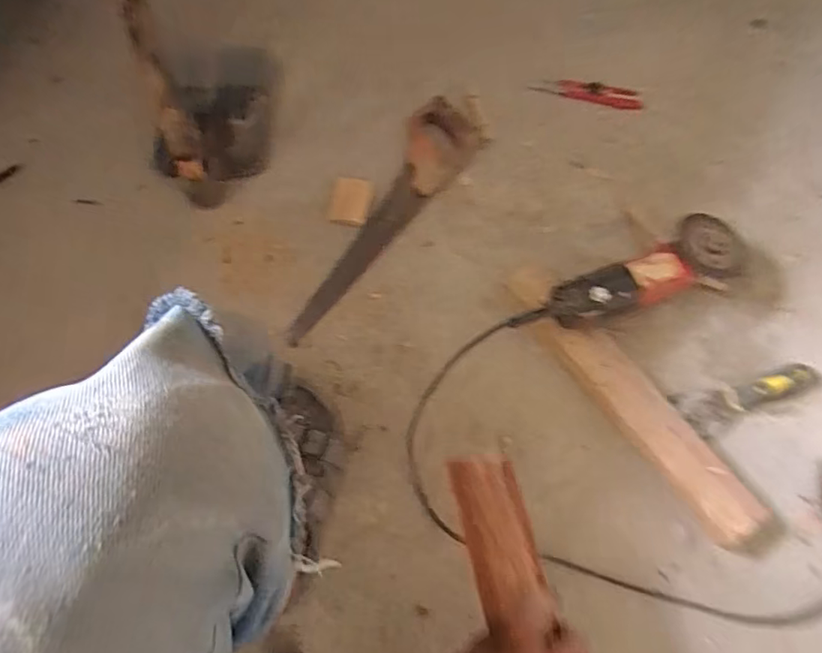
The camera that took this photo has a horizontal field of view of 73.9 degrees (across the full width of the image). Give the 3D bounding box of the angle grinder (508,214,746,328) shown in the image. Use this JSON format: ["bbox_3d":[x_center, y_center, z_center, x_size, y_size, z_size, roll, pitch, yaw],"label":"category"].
[{"bbox_3d":[0.280,-0.051,0.714,0.340,0.099,0.093,-24,71,-6],"label":"angle grinder"}]

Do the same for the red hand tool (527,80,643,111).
[{"bbox_3d":[0.287,-0.382,0.887,0.174,0.013,0.033,12,71,7],"label":"red hand tool"}]

